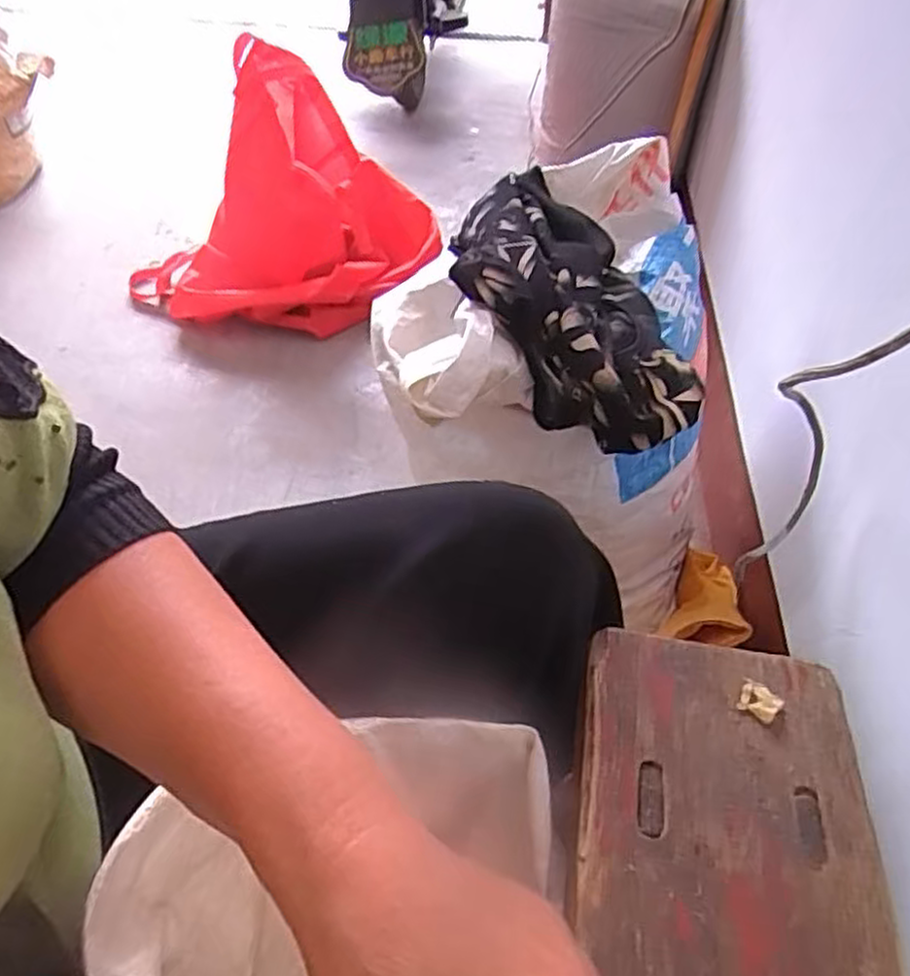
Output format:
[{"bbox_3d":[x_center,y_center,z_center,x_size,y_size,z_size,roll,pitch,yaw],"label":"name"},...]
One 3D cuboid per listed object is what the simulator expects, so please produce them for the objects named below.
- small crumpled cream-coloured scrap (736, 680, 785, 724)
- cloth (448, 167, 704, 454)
[{"bbox_3d":[0.162,0.114,0.398,0.021,0.005,0.018,26,50,23],"label":"small crumpled cream-coloured scrap"},{"bbox_3d":[0.090,-0.189,0.704,0.186,0.088,0.386,-6,45,-7],"label":"cloth"}]

